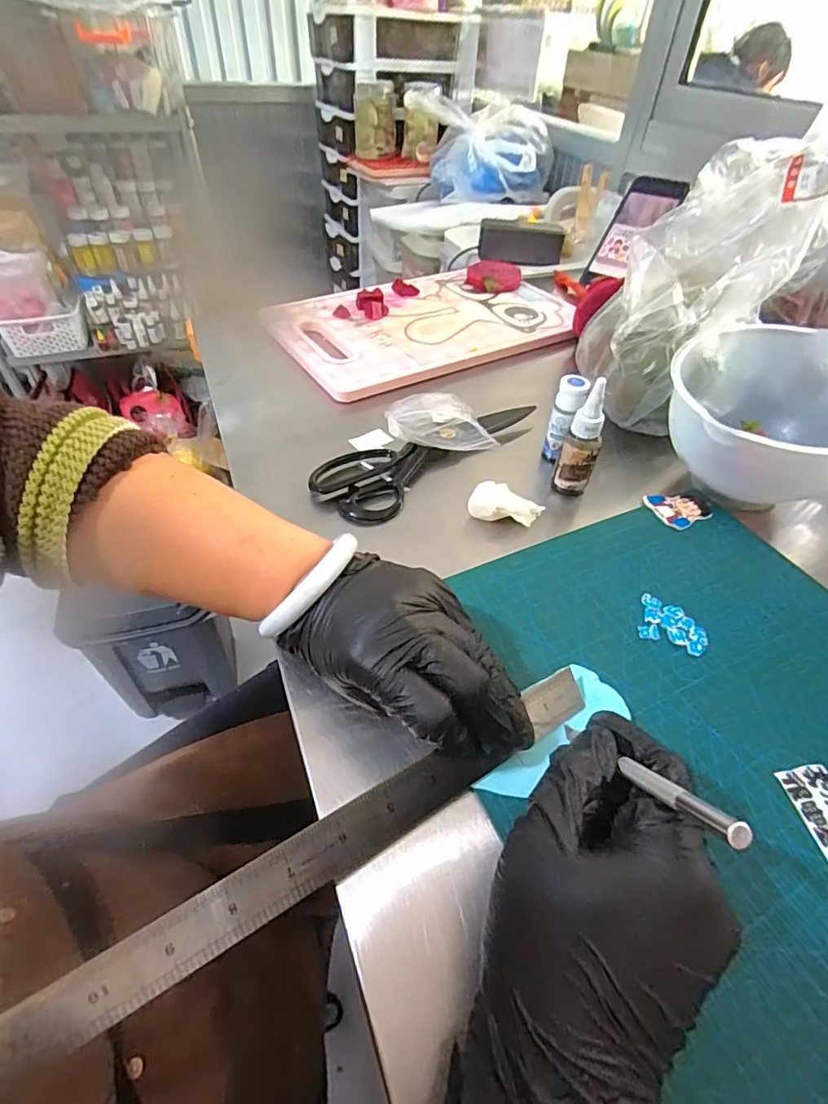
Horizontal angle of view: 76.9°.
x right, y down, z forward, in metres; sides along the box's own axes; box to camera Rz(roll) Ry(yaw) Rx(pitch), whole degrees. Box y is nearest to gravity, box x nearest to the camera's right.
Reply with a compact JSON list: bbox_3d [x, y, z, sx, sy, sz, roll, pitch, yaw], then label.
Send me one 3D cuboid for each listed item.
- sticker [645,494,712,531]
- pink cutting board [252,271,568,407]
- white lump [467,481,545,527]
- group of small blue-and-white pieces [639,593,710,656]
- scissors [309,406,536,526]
[{"bbox_3d":[0.216,-0.035,0.424,0.048,0.004,0.037,-13,56,-15],"label":"sticker"},{"bbox_3d":[0.021,-0.282,0.632,0.365,0.010,0.216,-22,53,-23],"label":"pink cutting board"},{"bbox_3d":[0.071,-0.038,0.407,0.050,0.016,0.040,25,50,20],"label":"white lump"},{"bbox_3d":[0.171,0.047,0.343,0.041,0.004,0.037,17,48,13],"label":"group of small blue-and-white pieces"},{"bbox_3d":[0.015,-0.092,0.460,0.215,0.021,0.077,-33,56,-29],"label":"scissors"}]

